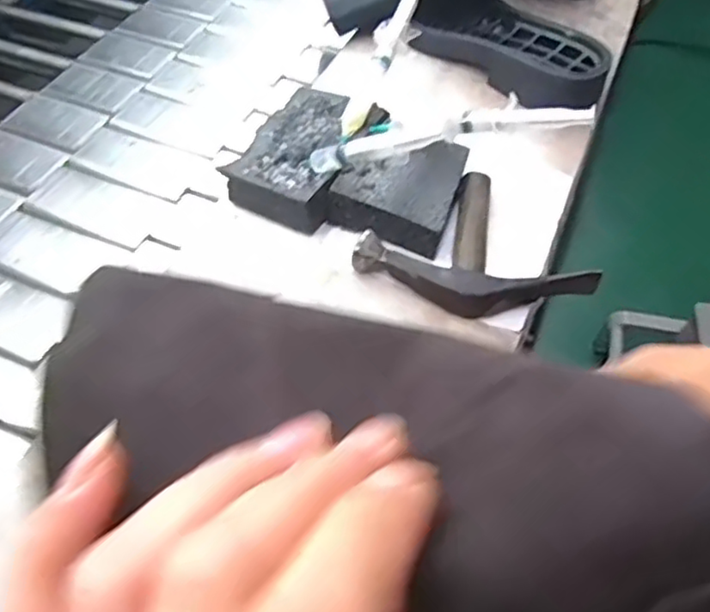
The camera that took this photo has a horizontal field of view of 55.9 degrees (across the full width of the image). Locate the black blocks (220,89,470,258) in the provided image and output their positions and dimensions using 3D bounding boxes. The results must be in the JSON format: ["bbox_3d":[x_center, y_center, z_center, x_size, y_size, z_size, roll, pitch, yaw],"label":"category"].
[{"bbox_3d":[-0.034,-0.120,0.526,0.080,0.031,0.125,24,56,17],"label":"black blocks"}]

